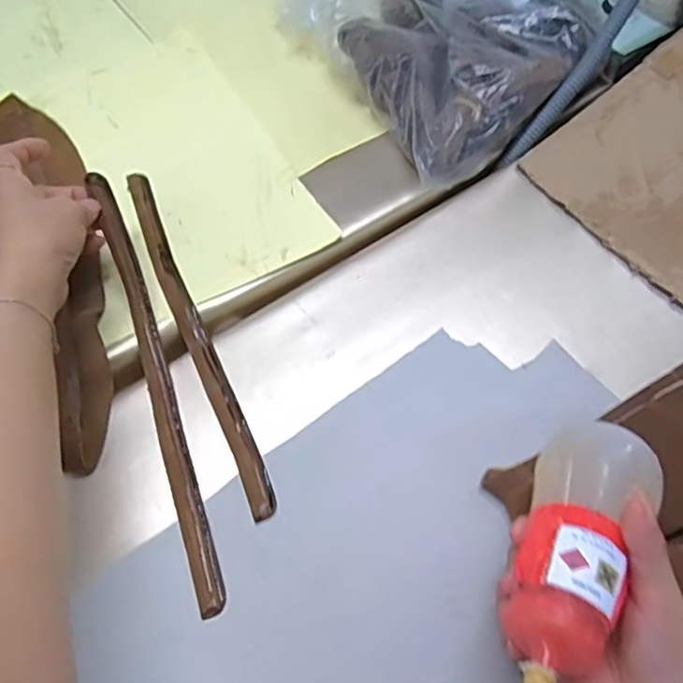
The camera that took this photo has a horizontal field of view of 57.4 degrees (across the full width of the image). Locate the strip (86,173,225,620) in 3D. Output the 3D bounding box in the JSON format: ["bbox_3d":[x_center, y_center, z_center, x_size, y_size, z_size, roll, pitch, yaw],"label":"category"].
[{"bbox_3d":[-0.129,0.027,0.433,0.019,0.047,0.310,-17,72,-10],"label":"strip"}]

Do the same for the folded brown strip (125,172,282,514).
[{"bbox_3d":[-0.116,-0.015,0.479,0.021,0.005,0.319,-21,64,-12],"label":"folded brown strip"}]

